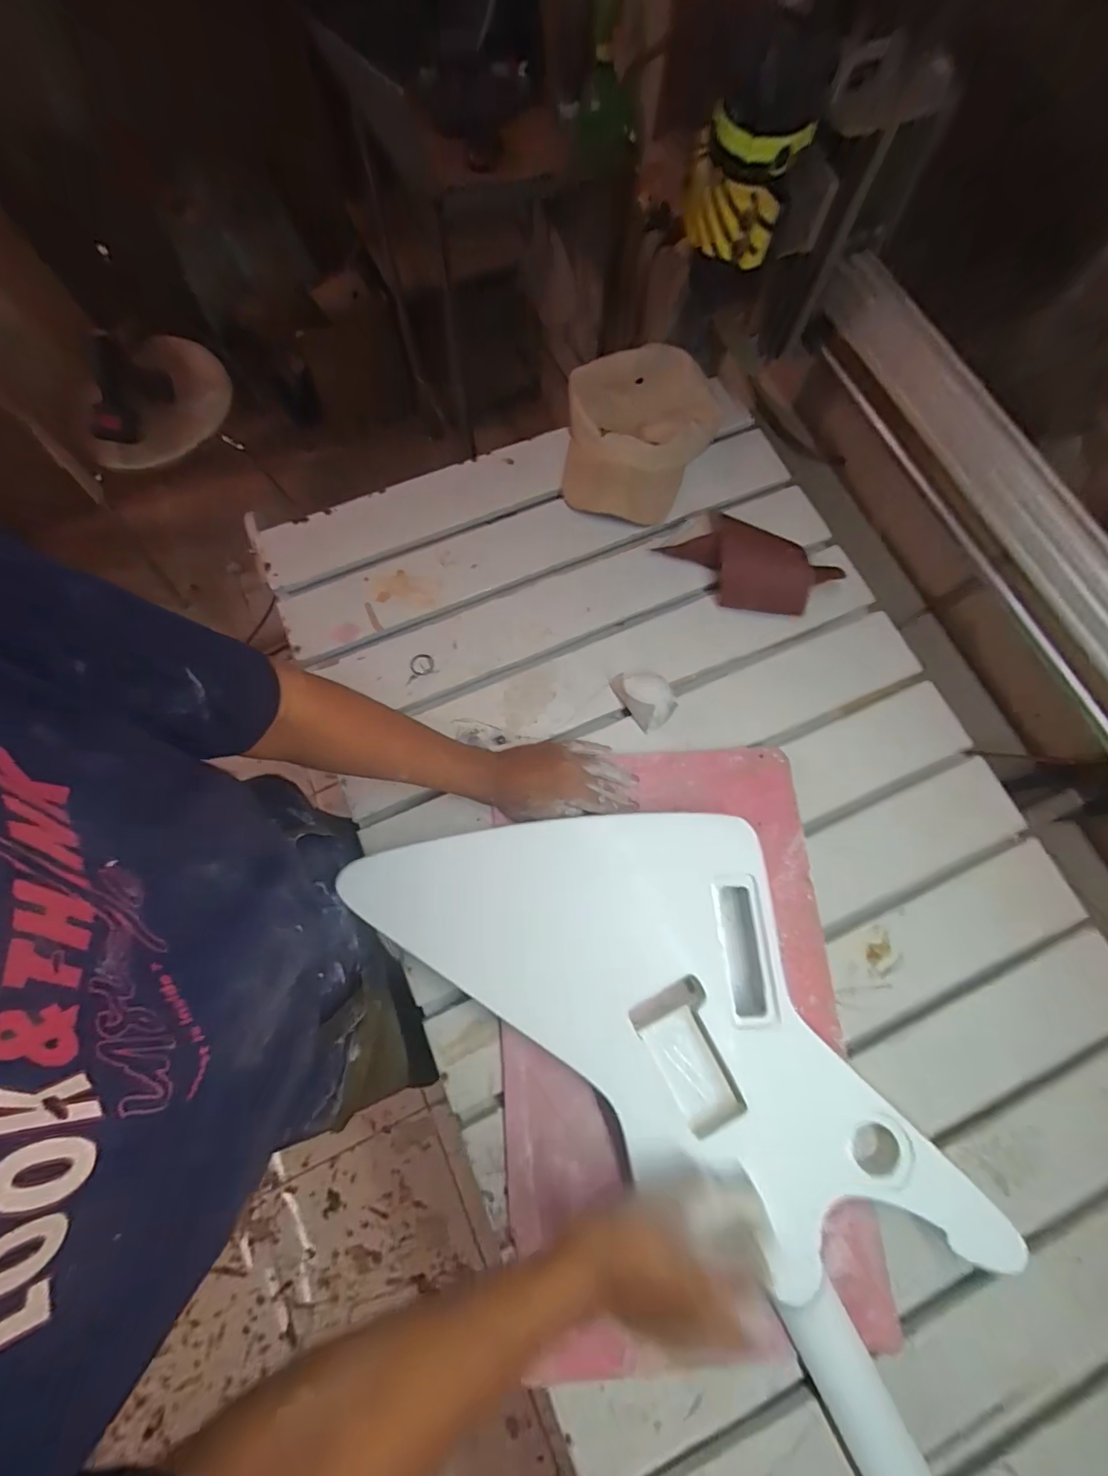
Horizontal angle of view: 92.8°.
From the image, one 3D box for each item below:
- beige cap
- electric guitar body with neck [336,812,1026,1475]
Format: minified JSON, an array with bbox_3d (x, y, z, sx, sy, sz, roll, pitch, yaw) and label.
[{"bbox_3d":[0.106,-0.394,0.683,0.184,0.083,0.198,0,74,-2],"label":"beige cap"},{"bbox_3d":[0.239,0.441,0.448,0.323,0.060,0.999,-35,76,-11],"label":"electric guitar body with neck"}]

